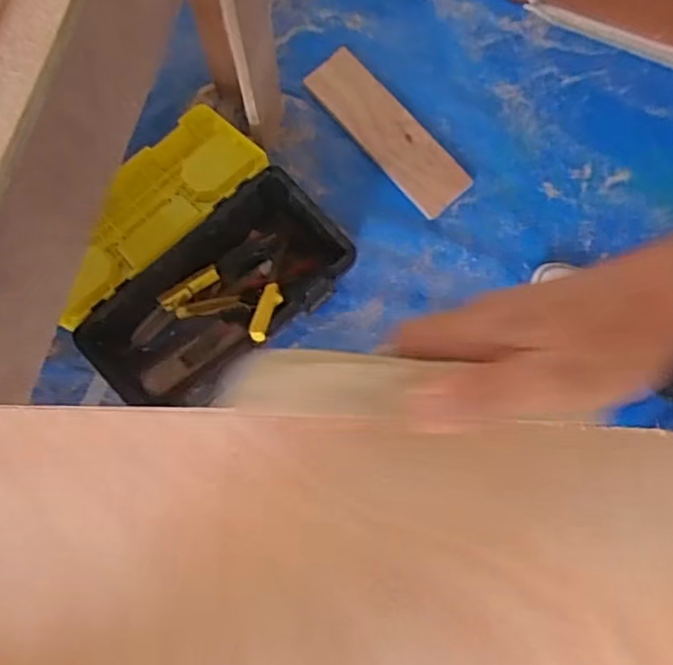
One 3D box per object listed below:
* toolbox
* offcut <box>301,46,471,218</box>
[{"bbox_3d":[-0.242,-0.116,1.088,0.414,0.142,0.390,-43,83,-7],"label":"toolbox"},{"bbox_3d":[0.091,-0.359,1.209,0.104,0.013,0.339,-43,89,0],"label":"offcut"}]

